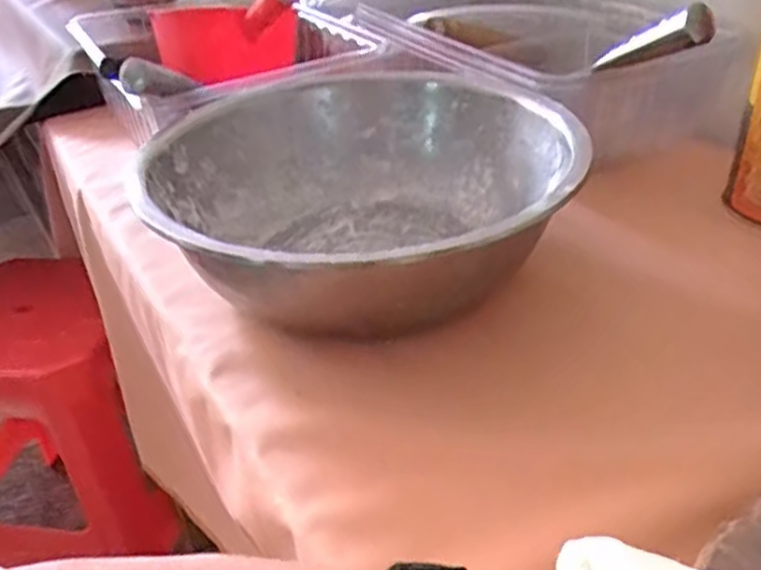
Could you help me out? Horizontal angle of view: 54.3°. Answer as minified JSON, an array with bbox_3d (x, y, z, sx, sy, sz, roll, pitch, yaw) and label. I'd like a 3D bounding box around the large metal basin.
[{"bbox_3d":[-0.013,-0.068,0.599,0.315,0.114,0.327,-2,33,1],"label":"large metal basin"}]

